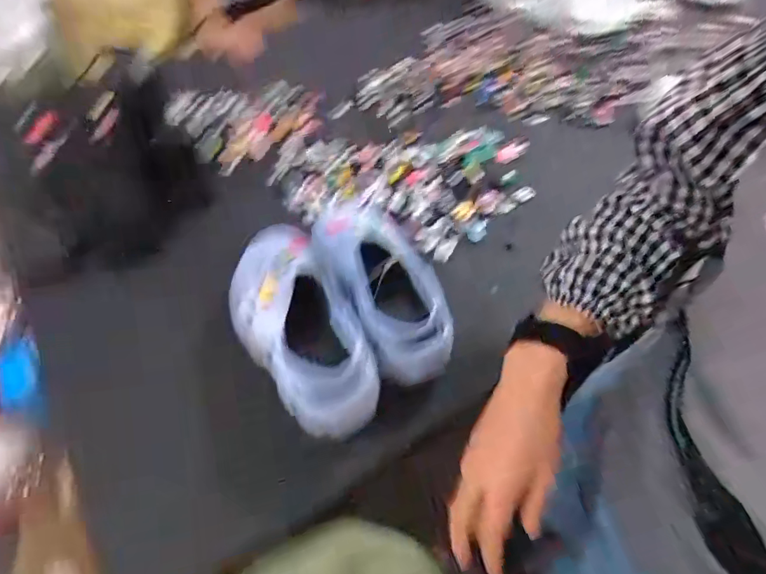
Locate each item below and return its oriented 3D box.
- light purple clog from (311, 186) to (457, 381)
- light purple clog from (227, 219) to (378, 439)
[{"bbox_3d":[-0.015,-0.018,0.586,0.112,0.092,0.259,-22,53,-20],"label":"light purple clog"},{"bbox_3d":[-0.093,0.043,0.525,0.095,0.099,0.248,-23,53,-21],"label":"light purple clog"}]

